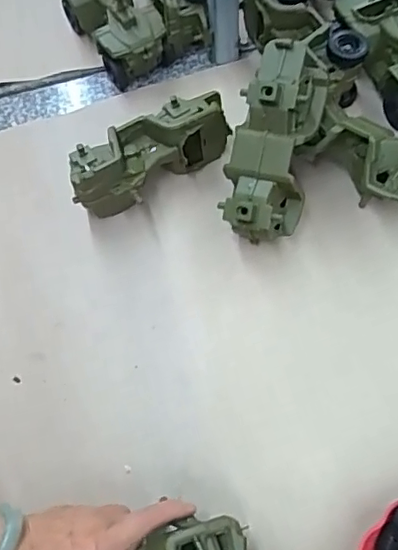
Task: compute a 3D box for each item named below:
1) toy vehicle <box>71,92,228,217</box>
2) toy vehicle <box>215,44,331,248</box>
[{"bbox_3d":[-0.047,-0.124,0.605,0.186,0.080,0.073,-31,67,-9],"label":"toy vehicle"},{"bbox_3d":[0.073,-0.127,0.555,0.080,0.056,0.192,13,97,10],"label":"toy vehicle"}]

